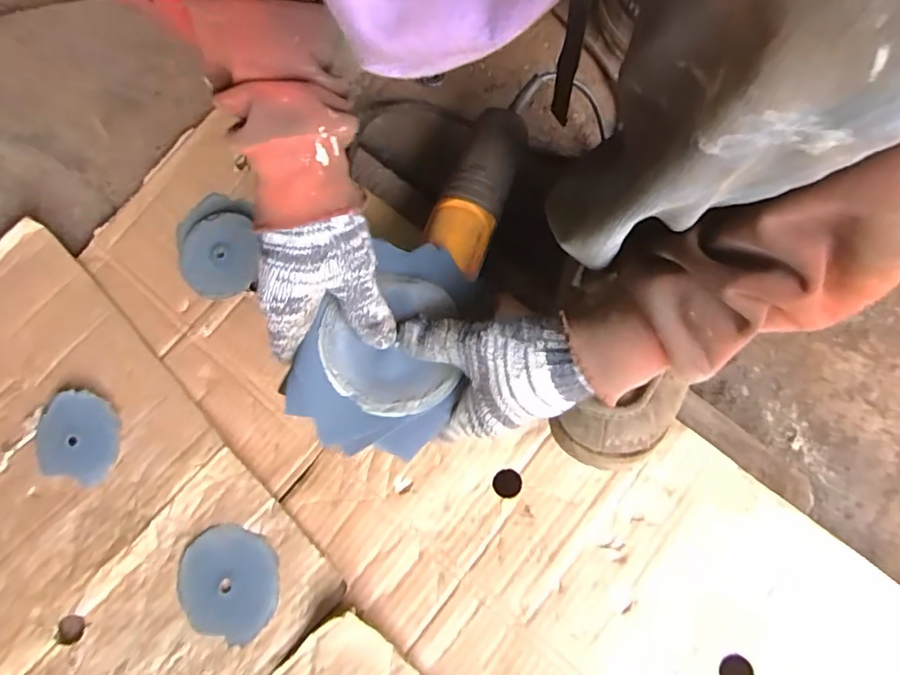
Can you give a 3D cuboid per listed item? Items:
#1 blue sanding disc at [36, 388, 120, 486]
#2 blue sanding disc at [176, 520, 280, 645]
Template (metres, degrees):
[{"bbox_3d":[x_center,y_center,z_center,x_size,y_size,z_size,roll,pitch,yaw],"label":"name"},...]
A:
[{"bbox_3d":[-0.349,0.091,0.483,0.085,0.011,0.078,0,76,2],"label":"blue sanding disc"},{"bbox_3d":[-0.190,0.210,0.444,0.090,0.004,0.085,15,77,6],"label":"blue sanding disc"}]

